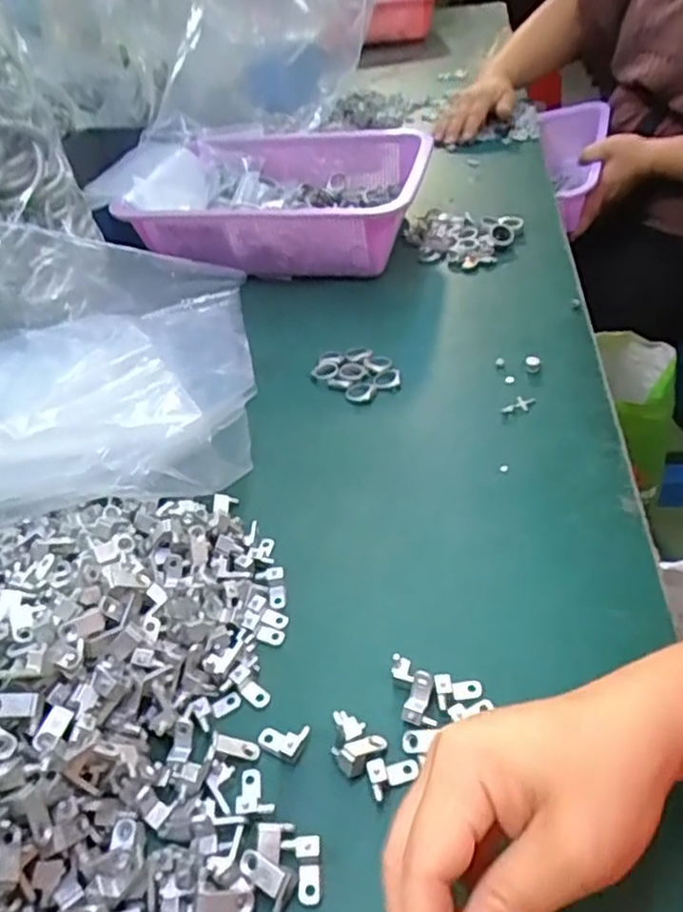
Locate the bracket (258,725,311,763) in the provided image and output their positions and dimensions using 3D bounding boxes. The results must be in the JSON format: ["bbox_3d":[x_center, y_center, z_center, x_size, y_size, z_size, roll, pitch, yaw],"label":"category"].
[{"bbox_3d":[-0.029,0.136,0.331,0.025,0.012,0.015,6,43,13],"label":"bracket"}]

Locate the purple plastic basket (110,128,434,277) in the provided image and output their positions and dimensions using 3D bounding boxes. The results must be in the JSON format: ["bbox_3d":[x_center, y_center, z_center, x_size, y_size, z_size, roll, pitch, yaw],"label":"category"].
[{"bbox_3d":[-0.063,-0.263,0.720,0.270,0.092,0.213,11,44,18],"label":"purple plastic basket"}]

